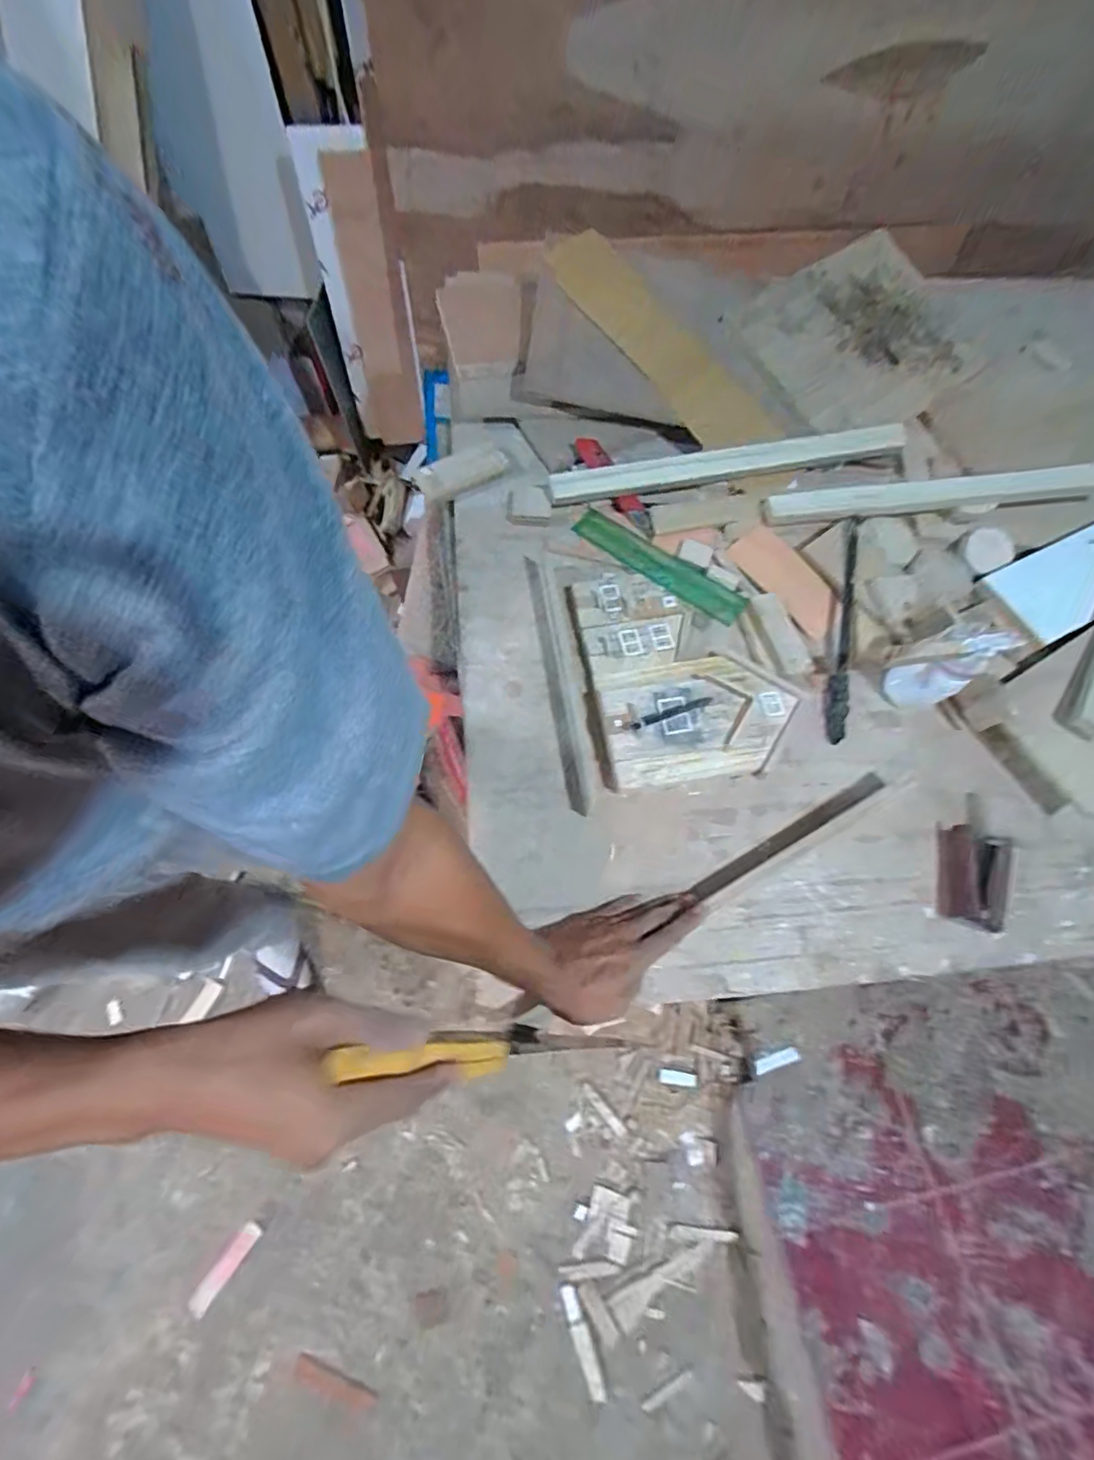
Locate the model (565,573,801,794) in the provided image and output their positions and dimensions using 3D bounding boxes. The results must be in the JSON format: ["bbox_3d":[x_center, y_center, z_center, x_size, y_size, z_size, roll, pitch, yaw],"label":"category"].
[{"bbox_3d":[0.161,-0.077,0.655,0.237,0.036,0.279,-6,68,-5],"label":"model"}]

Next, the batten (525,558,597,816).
[{"bbox_3d":[0.017,-0.068,0.667,0.034,0.009,0.334,-8,68,-6],"label":"batten"}]

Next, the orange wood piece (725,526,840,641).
[{"bbox_3d":[0.317,-0.198,0.726,0.071,0.012,0.169,-30,72,-14],"label":"orange wood piece"}]

